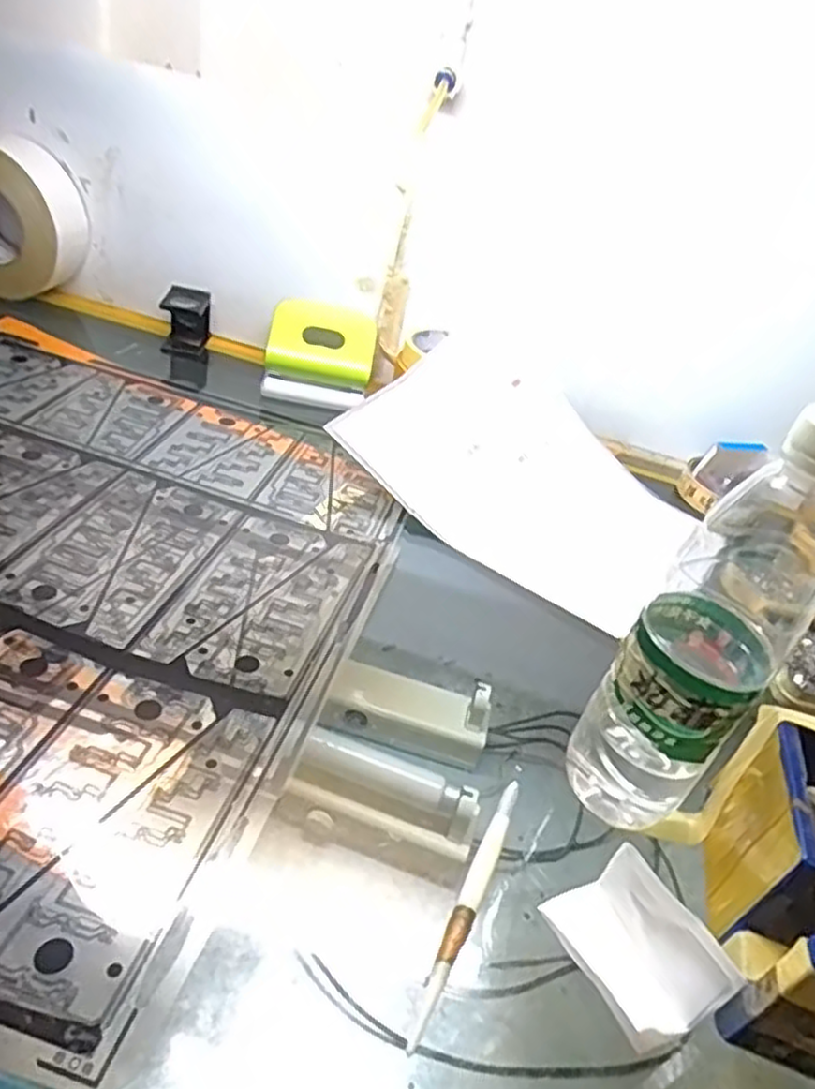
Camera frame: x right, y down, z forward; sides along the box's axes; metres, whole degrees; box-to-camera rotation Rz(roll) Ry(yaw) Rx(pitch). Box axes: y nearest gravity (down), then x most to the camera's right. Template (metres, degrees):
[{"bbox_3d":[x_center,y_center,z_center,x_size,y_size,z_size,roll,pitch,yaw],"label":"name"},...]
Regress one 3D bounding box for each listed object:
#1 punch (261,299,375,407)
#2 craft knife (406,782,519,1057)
[{"bbox_3d":[-0.081,-0.179,0.672,0.099,0.072,0.041,9,36,-7],"label":"punch"},{"bbox_3d":[0.029,0.158,0.325,0.010,0.010,0.133,23,37,13],"label":"craft knife"}]

